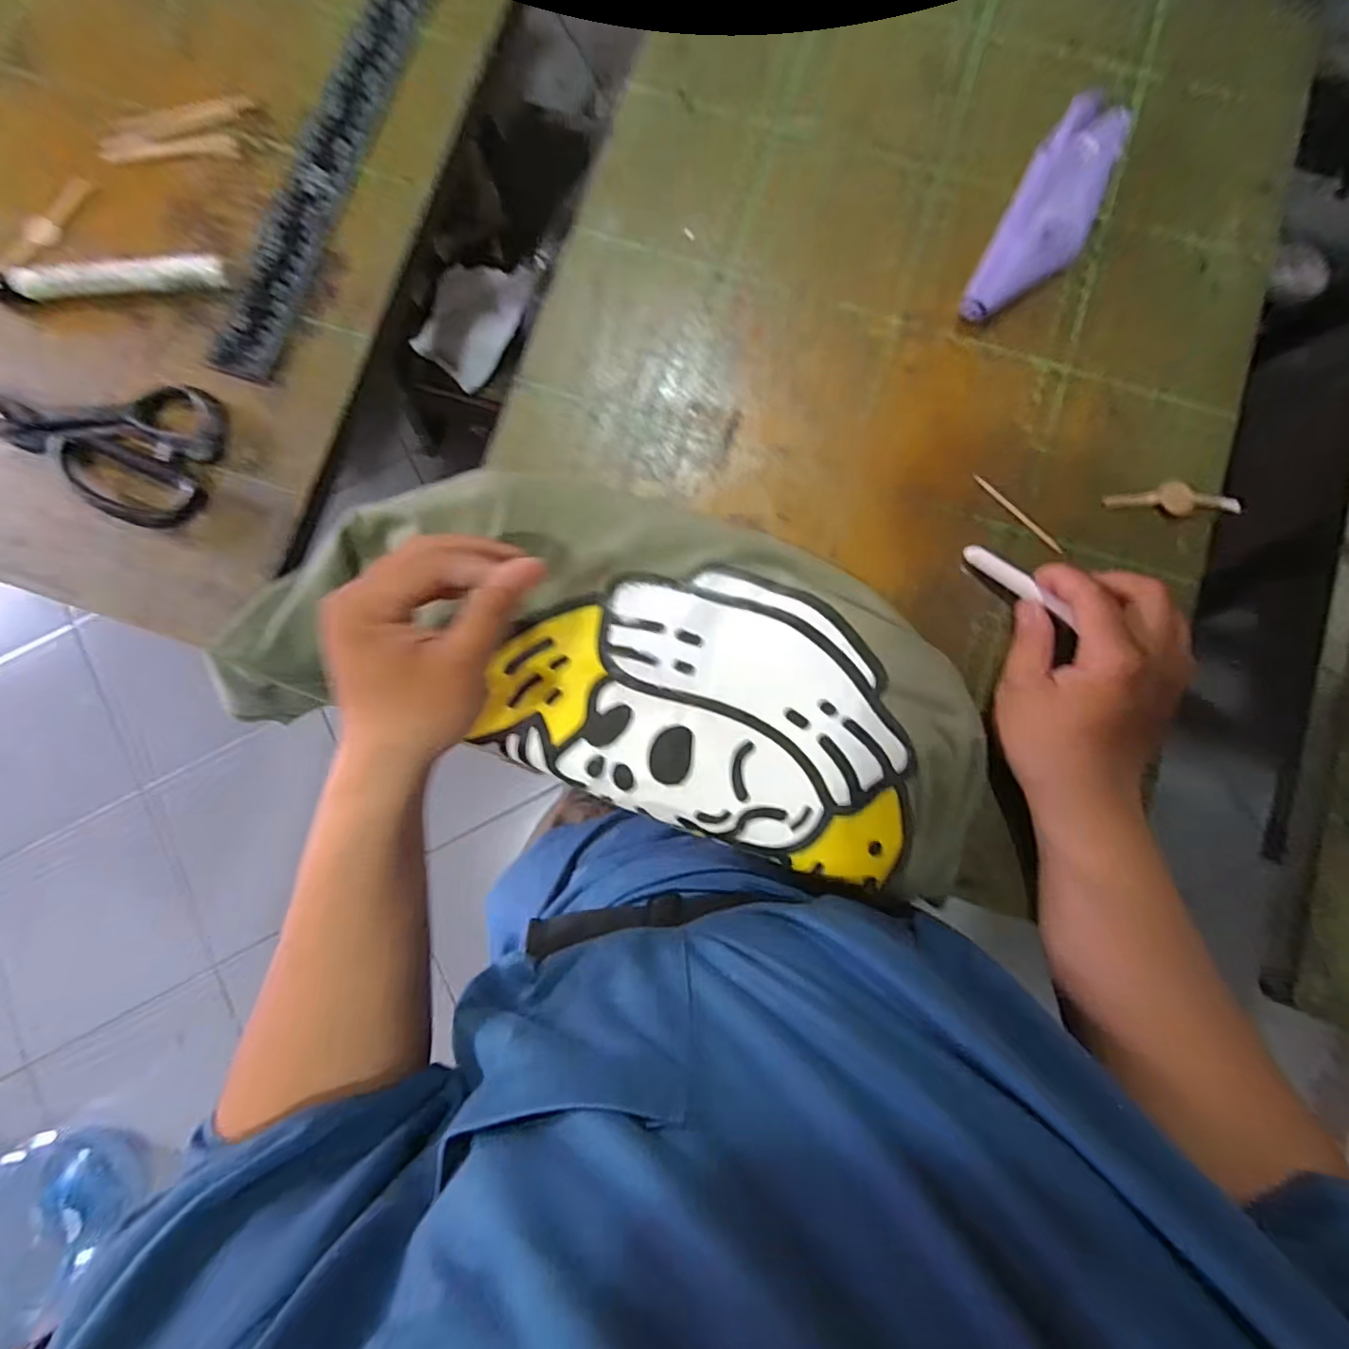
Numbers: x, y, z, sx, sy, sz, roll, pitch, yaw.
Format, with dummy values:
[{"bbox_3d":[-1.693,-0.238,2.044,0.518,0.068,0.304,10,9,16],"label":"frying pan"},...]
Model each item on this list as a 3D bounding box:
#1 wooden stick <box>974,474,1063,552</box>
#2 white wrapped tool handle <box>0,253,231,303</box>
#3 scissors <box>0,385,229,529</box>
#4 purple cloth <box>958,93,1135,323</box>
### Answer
[{"bbox_3d":[0.193,-0.091,0.328,0.005,0.004,0.062,-43,83,-4],"label":"wooden stick"},{"bbox_3d":[-0.337,-0.233,0.343,0.139,0.015,0.022,-6,82,1],"label":"white wrapped tool handle"},{"bbox_3d":[-0.369,-0.145,0.329,0.219,0.018,0.079,15,83,3],"label":"scissors"},{"bbox_3d":[0.220,-0.268,0.341,0.046,0.014,0.162,27,84,5],"label":"purple cloth"}]

